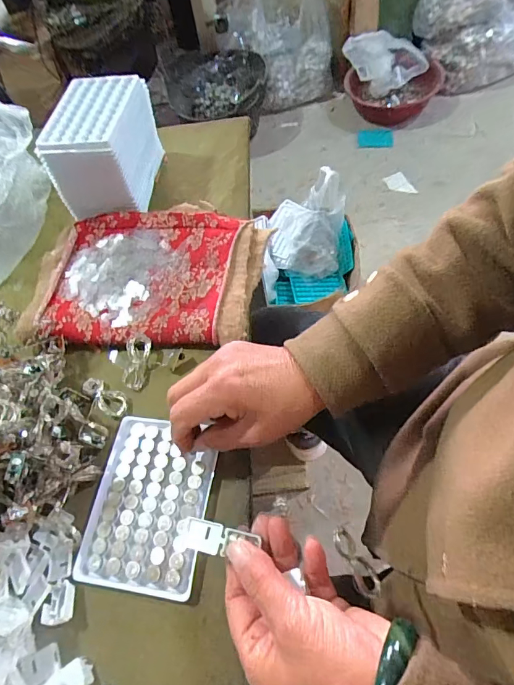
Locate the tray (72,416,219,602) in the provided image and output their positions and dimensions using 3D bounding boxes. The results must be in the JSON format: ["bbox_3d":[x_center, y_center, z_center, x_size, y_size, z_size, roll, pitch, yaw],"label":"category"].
[{"bbox_3d":[-0.085,0.125,0.338,0.090,0.010,0.126,6,60,7],"label":"tray"}]

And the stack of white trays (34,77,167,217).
[{"bbox_3d":[-0.180,-0.232,0.498,0.097,0.082,0.130,1,63,7],"label":"stack of white trays"}]

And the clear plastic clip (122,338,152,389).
[{"bbox_3d":[-0.114,0.020,0.402,0.024,0.008,0.050,0,72,3],"label":"clear plastic clip"}]

